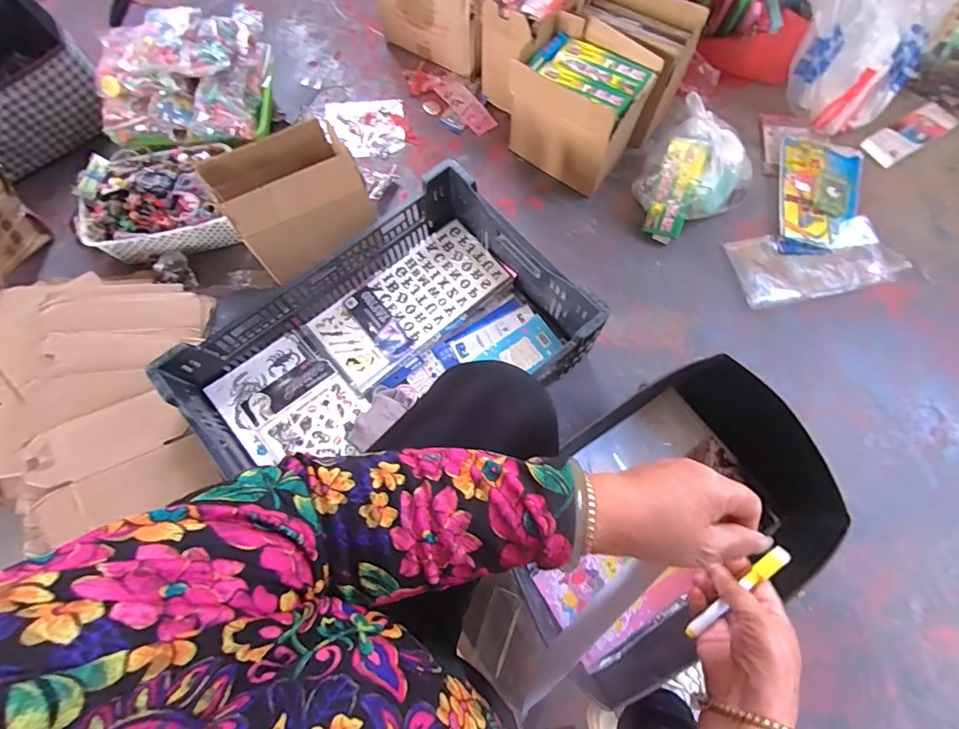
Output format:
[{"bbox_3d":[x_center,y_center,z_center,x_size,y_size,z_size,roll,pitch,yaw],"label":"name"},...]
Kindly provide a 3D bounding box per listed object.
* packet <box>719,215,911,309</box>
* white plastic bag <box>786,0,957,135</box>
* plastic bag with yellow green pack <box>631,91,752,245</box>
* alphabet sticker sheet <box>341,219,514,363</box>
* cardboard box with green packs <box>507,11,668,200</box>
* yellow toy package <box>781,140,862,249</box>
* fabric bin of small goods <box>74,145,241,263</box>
[{"bbox_3d":[0.676,-0.207,0.934,0.328,0.029,0.160,-12,63,-4],"label":"packet"},{"bbox_3d":[0.776,-0.681,0.944,0.255,0.328,0.167,38,70,19],"label":"white plastic bag"},{"bbox_3d":[0.414,-0.372,0.925,0.194,0.169,0.190,39,71,19],"label":"plastic bag with yellow green pack"},{"bbox_3d":[-0.097,-0.141,0.870,0.271,0.007,0.170,-38,75,-10],"label":"alphabet sticker sheet"},{"bbox_3d":[0.206,-0.515,0.930,0.226,0.209,0.173,34,69,17],"label":"cardboard box with green packs"},{"bbox_3d":[0.726,-0.372,0.980,0.172,0.024,0.265,16,73,0],"label":"yellow toy package"},{"bbox_3d":[-0.633,-0.320,0.920,0.275,0.118,0.182,-11,63,-3],"label":"fabric bin of small goods"}]

